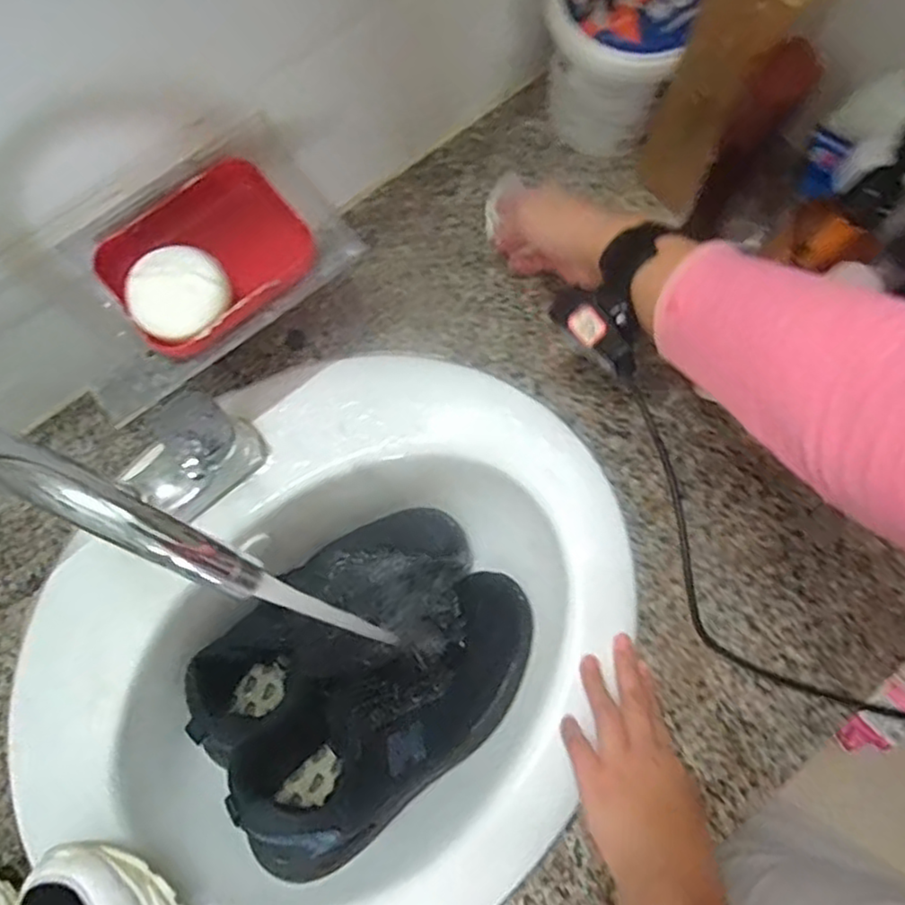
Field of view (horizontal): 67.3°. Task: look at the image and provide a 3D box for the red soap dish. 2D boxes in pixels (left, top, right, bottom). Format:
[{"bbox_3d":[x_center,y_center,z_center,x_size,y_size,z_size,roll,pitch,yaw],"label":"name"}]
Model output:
[{"bbox_3d":[-0.168,-0.135,0.469,0.131,0.027,0.107,-39,79,-9],"label":"red soap dish"}]

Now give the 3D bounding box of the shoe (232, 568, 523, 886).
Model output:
[{"bbox_3d":[-0.041,0.205,0.533,0.271,0.086,0.117,-35,78,-22],"label":"shoe"}]

